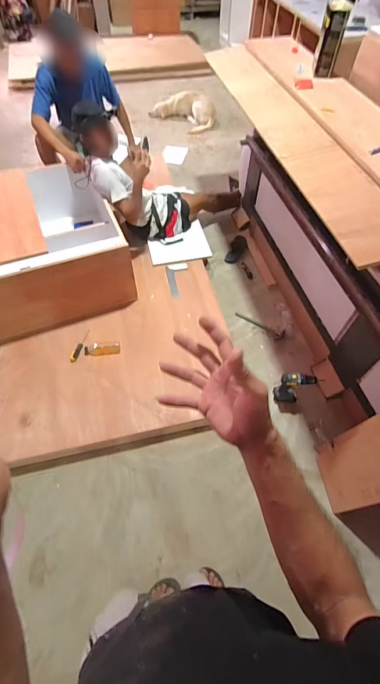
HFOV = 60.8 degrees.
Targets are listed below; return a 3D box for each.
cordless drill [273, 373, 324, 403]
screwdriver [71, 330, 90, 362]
[{"bbox_3d":[0.532,0.232,1.635,0.176,0.237,0.084,-1,56,-1],"label":"cordless drill"},{"bbox_3d":[-0.593,0.015,1.764,0.038,0.026,0.220,11,57,6],"label":"screwdriver"}]

